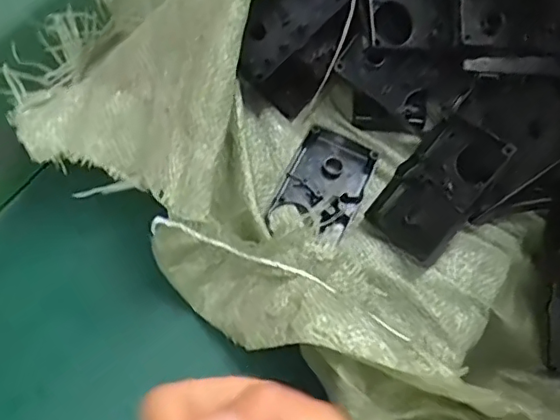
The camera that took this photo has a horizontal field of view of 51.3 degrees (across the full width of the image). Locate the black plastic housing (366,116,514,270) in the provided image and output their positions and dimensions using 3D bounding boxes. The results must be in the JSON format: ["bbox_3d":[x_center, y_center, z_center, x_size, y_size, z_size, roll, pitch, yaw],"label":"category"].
[{"bbox_3d":[0.116,-0.017,0.432,0.061,0.030,0.102,37,109,12],"label":"black plastic housing"}]

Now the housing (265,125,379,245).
[{"bbox_3d":[0.034,-0.021,0.448,0.058,0.014,0.092,25,63,11],"label":"housing"}]

